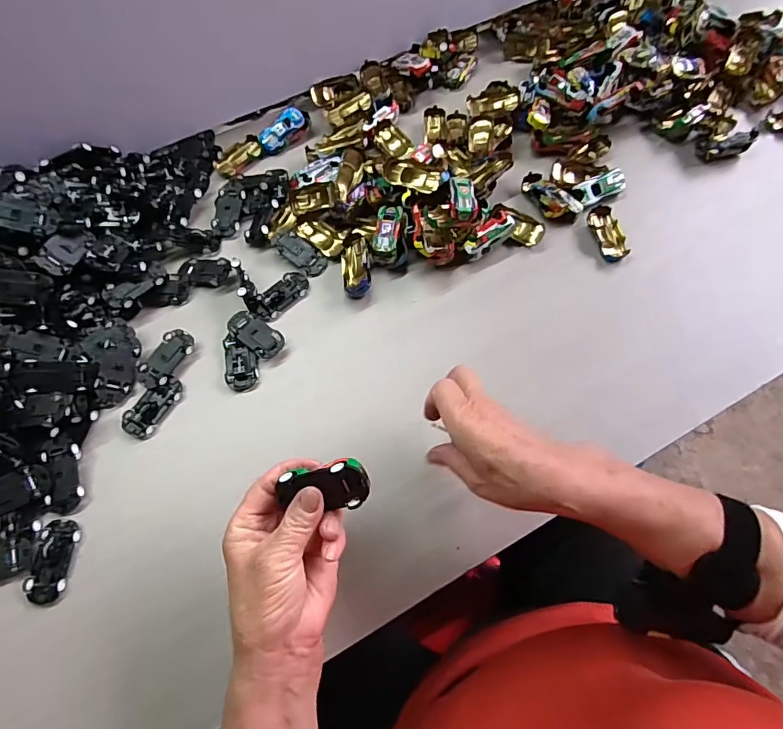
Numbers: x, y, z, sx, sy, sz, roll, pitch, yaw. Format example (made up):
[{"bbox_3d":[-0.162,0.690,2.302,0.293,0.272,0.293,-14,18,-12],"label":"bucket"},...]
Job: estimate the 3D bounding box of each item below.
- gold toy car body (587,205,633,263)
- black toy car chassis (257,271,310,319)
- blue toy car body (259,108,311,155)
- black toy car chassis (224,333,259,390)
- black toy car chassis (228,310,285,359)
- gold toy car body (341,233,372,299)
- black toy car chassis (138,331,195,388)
[{"bbox_3d":[0.240,-0.146,0.517,0.029,0.015,0.066,-10,68,-4],"label":"gold toy car body"},{"bbox_3d":[-0.118,-0.075,0.501,0.030,0.010,0.065,41,74,15],"label":"black toy car chassis"},{"bbox_3d":[-0.135,-0.296,0.587,0.033,0.018,0.065,33,72,13],"label":"blue toy car body"},{"bbox_3d":[-0.152,-0.003,0.469,0.032,0.017,0.059,-9,68,-3],"label":"black toy car chassis"},{"bbox_3d":[-0.139,-0.030,0.480,0.063,0.014,0.031,37,73,14],"label":"black toy car chassis"},{"bbox_3d":[-0.038,-0.107,0.503,0.030,0.029,0.069,-3,68,-1],"label":"gold toy car body"},{"bbox_3d":[-0.226,-0.006,0.470,0.033,0.011,0.064,29,71,11],"label":"black toy car chassis"}]

